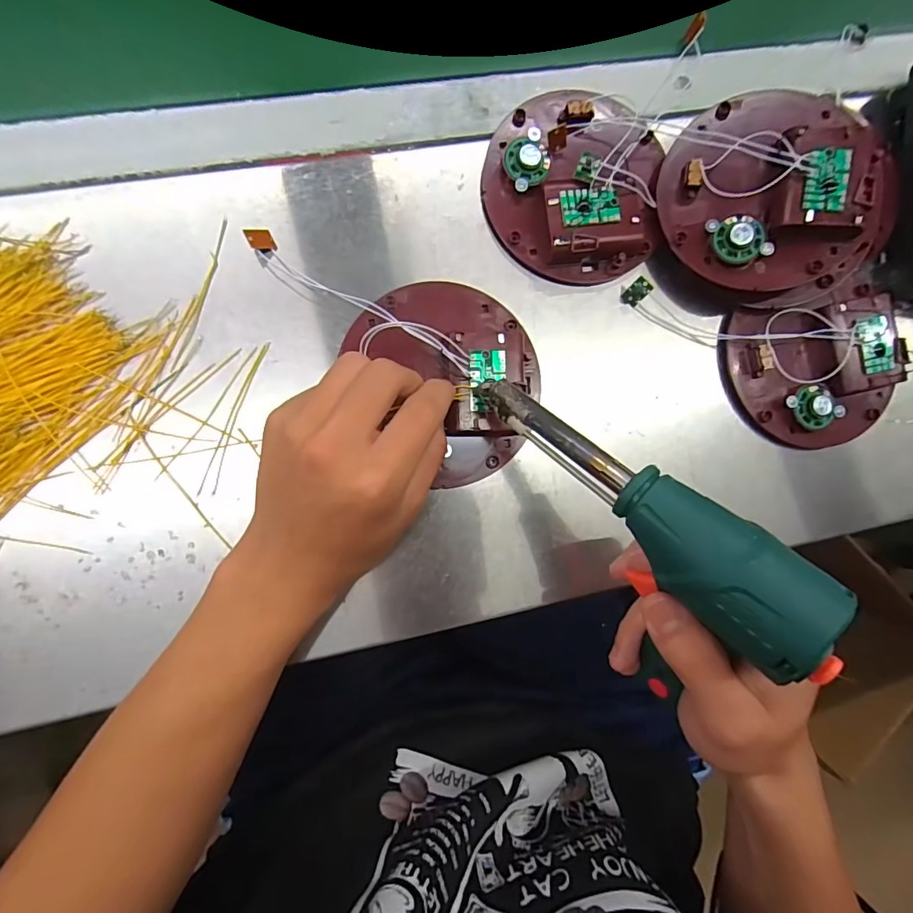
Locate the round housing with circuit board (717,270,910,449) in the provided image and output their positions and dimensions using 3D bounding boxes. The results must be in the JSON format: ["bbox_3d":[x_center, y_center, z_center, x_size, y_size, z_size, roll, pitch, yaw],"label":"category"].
[{"bbox_3d":[0.241,-0.059,0.311,0.122,0.024,0.099,-15,90,-7],"label":"round housing with circuit board"}]

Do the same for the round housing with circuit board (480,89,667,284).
[{"bbox_3d":[0.075,-0.170,0.296,0.112,0.028,0.114,0,88,-6],"label":"round housing with circuit board"}]

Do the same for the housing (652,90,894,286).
[{"bbox_3d":[0.186,-0.162,0.289,0.115,0.024,0.119,-1,87,16],"label":"housing"}]

